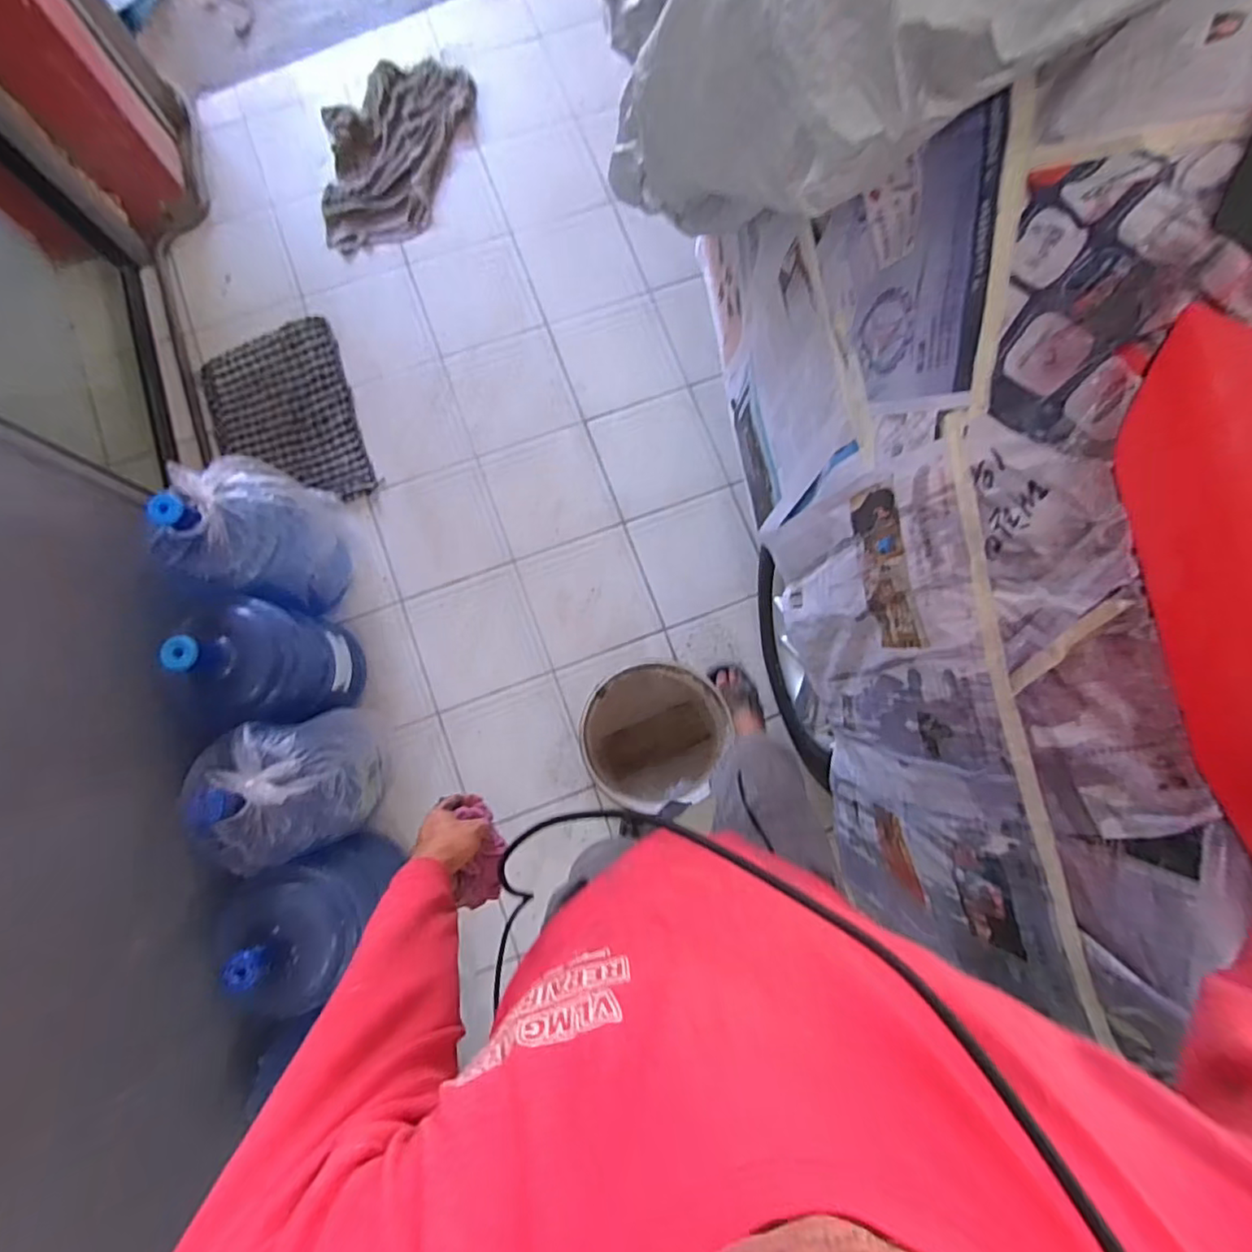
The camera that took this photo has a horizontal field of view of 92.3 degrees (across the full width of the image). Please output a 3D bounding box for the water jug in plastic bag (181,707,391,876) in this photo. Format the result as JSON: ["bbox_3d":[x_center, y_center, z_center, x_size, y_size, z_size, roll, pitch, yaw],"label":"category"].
[{"bbox_3d":[-0.651,0.330,1.218,0.262,0.417,0.274,-18,82,-4],"label":"water jug in plastic bag"}]

